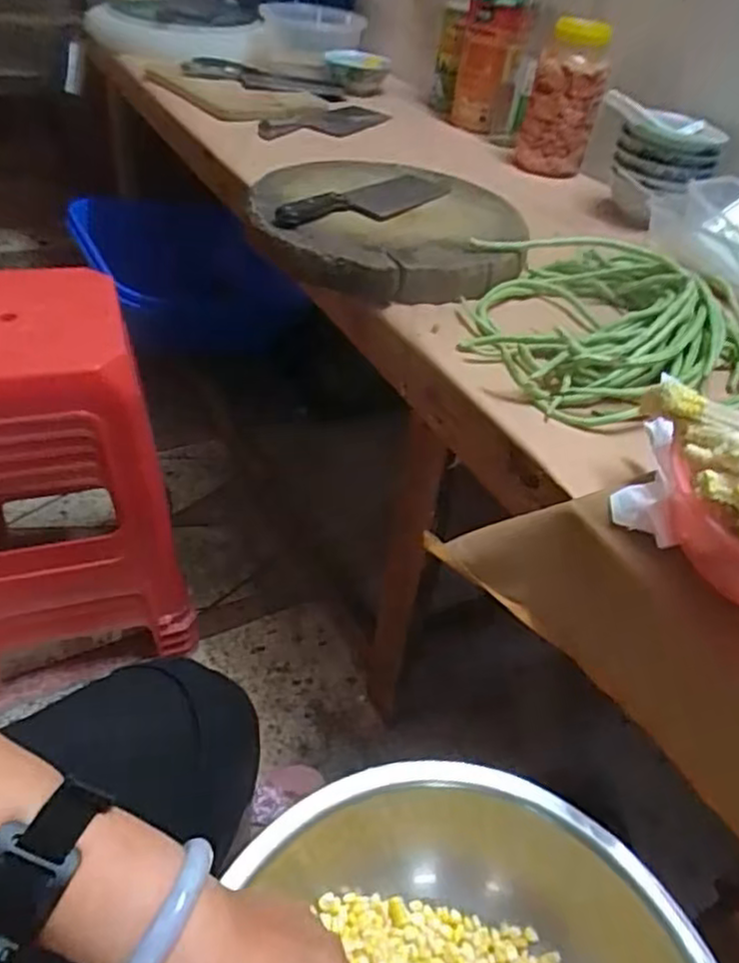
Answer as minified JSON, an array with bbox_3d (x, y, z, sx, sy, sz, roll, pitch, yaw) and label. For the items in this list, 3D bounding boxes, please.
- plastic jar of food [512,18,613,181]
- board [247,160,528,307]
[{"bbox_3d":[0.329,-0.640,1.148,0.118,0.233,0.138,17,42,9],"label":"plastic jar of food"},{"bbox_3d":[0.019,-0.343,0.874,0.319,0.053,0.327,4,42,-6],"label":"board"}]

